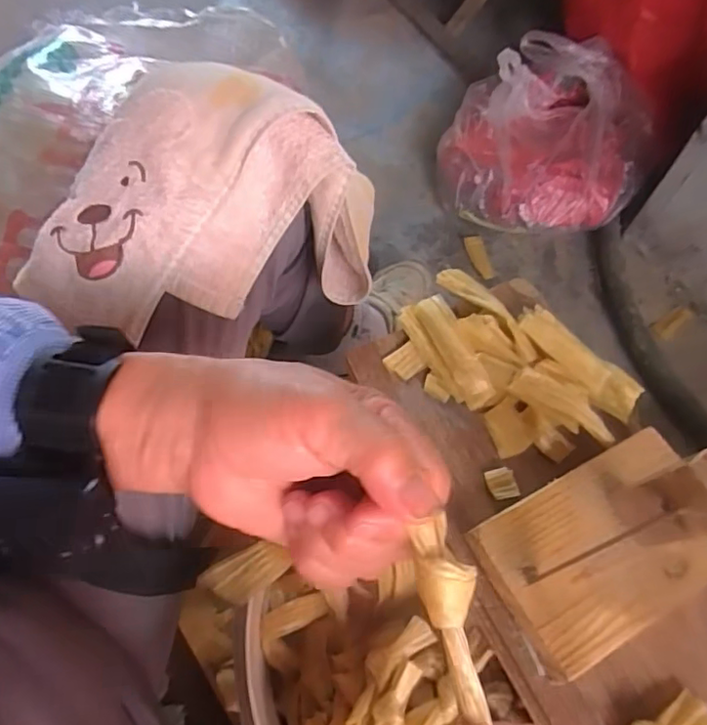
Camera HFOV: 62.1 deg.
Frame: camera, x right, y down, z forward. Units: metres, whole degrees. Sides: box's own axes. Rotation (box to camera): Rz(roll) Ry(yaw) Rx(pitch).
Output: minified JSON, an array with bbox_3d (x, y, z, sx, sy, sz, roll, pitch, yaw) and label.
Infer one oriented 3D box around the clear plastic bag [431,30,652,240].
[{"bbox_3d":[0.304,-0.354,0.902,0.294,0.122,0.349,28,65,11],"label":"clear plastic bag"}]

